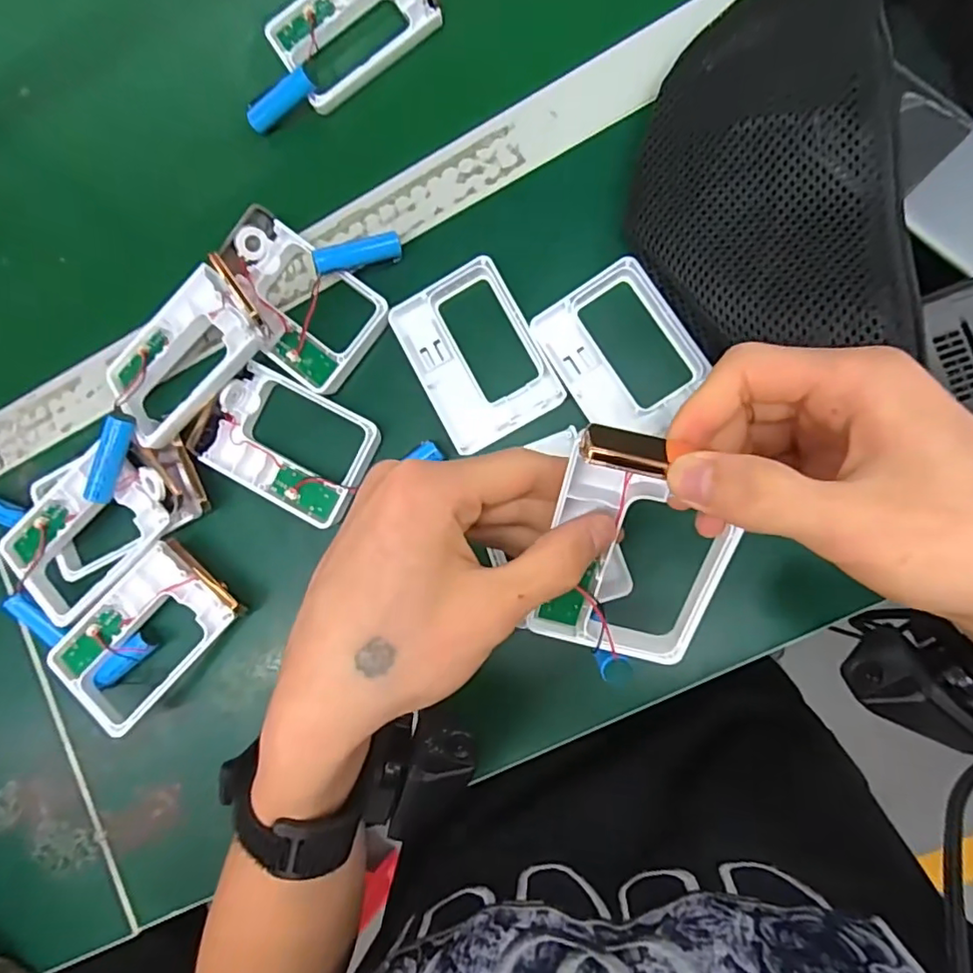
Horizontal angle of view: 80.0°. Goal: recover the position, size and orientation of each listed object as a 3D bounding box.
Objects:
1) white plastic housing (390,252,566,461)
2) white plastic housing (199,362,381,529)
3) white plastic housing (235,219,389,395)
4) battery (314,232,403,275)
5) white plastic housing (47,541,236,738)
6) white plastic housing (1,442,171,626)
[{"bbox_3d":[-0.006,-0.073,0.329,0.067,0.012,0.094,-29,83,8],"label":"white plastic housing"},{"bbox_3d":[-0.114,-0.023,0.341,0.096,0.014,0.070,25,92,11],"label":"white plastic housing"},{"bbox_3d":[-0.113,-0.108,0.347,0.104,0.012,0.067,38,94,10],"label":"white plastic housing"},{"bbox_3d":[-0.074,-0.135,0.335,0.051,0.009,0.012,-18,84,-11],"label":"battery"},{"bbox_3d":[-0.203,0.088,0.346,0.068,0.029,0.102,41,95,10],"label":"white plastic housing"},{"bbox_3d":[-0.237,0.024,0.355,0.108,0.031,0.071,-43,81,6],"label":"white plastic housing"}]

